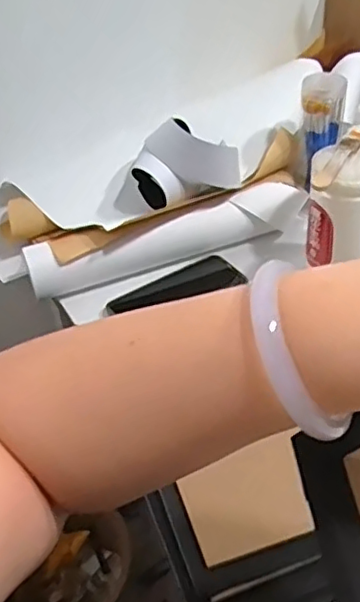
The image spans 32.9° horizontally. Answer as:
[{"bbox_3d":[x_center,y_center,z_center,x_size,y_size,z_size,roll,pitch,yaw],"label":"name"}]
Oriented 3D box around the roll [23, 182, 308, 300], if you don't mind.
[{"bbox_3d":[-0.012,-0.077,0.755,0.350,0.058,0.044,-15,41,-10],"label":"roll"}]

